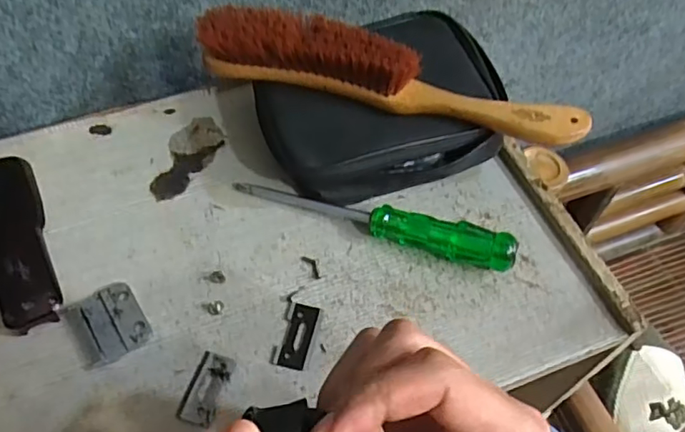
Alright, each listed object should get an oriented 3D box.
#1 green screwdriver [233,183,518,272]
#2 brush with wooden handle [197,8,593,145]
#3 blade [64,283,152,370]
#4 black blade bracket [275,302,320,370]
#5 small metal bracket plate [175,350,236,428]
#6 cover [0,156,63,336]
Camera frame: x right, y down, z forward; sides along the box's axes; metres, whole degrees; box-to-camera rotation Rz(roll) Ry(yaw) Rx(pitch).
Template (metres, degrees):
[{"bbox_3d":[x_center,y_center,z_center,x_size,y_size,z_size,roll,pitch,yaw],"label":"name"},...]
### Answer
[{"bbox_3d":[0.019,0.000,0.381,0.190,0.024,0.021,17,57,12],"label":"green screwdriver"},{"bbox_3d":[0.030,-0.091,0.374,0.257,0.031,0.046,17,57,12],"label":"brush with wooden handle"},{"bbox_3d":[-0.144,0.066,0.347,0.042,0.005,0.048,-26,59,-17],"label":"blade"},{"bbox_3d":[-0.027,0.072,0.344,0.018,0.004,0.042,11,56,8],"label":"black blade bracket"},{"bbox_3d":[-0.079,0.099,0.326,0.020,0.004,0.040,15,57,10],"label":"small metal bracket plate"},{"bbox_3d":[-0.219,0.009,0.377,0.038,0.015,0.144,-24,59,-16],"label":"cover"}]

